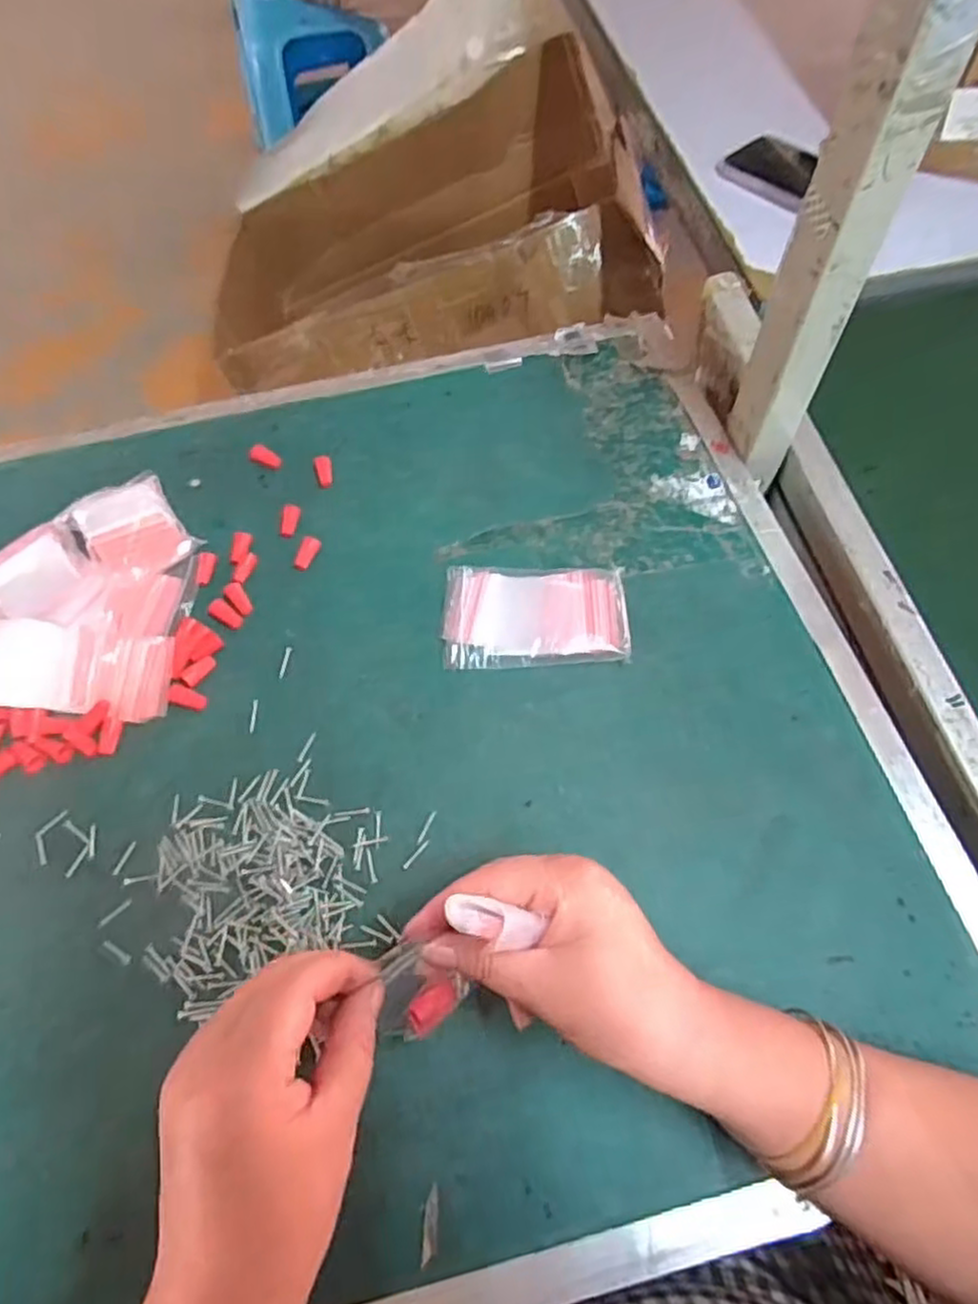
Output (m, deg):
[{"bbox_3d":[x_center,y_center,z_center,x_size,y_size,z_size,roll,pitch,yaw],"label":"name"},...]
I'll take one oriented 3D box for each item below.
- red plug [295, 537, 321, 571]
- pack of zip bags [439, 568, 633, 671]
[{"bbox_3d":[-0.126,-0.069,0.488,0.013,0.007,0.024,17,65,11],"label":"red plug"},{"bbox_3d":[0.029,-0.023,0.455,0.115,0.015,0.071,0,63,3],"label":"pack of zip bags"}]

